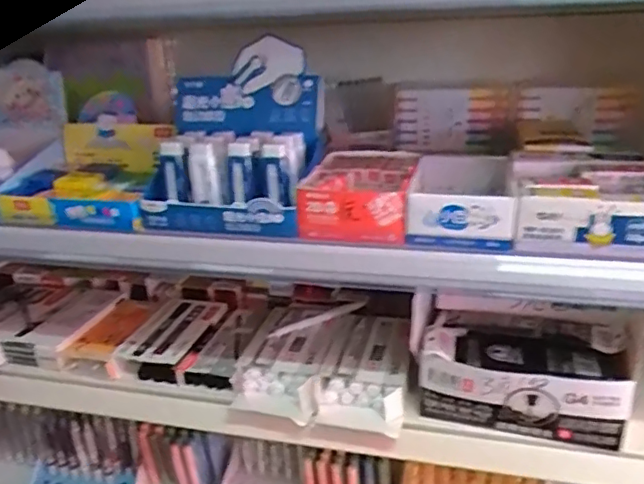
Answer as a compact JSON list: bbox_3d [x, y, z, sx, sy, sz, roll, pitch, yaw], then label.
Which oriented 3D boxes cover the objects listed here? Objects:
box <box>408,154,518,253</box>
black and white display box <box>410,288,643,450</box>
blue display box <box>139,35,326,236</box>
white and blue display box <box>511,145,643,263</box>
[{"bbox_3d":[0.132,-0.044,0.548,0.089,0.044,0.142,3,24,12],"label":"box"},{"bbox_3d":[0.202,0.118,0.585,0.203,0.104,0.113,6,24,18],"label":"black and white display box"},{"bbox_3d":[-0.087,-0.111,0.584,0.162,0.154,0.155,4,24,16],"label":"blue display box"},{"bbox_3d":[0.246,-0.043,0.532,0.129,0.052,0.167,5,24,17],"label":"white and blue display box"}]

